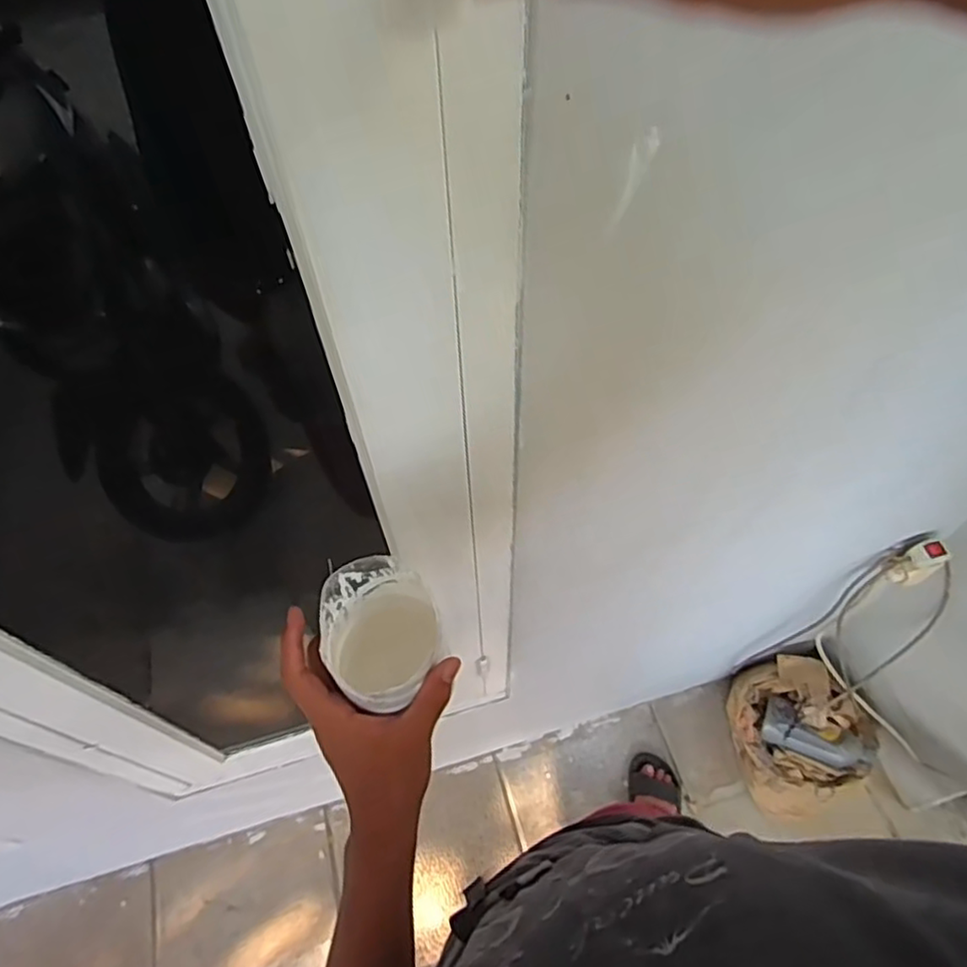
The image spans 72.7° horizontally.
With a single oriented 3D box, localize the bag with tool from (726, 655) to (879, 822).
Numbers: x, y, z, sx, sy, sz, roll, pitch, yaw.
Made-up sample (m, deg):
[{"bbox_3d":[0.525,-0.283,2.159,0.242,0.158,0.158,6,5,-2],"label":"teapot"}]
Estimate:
[{"bbox_3d":[0.711,0.577,1.521,0.270,0.211,0.323,-32,63,-18],"label":"bag with tool"}]

